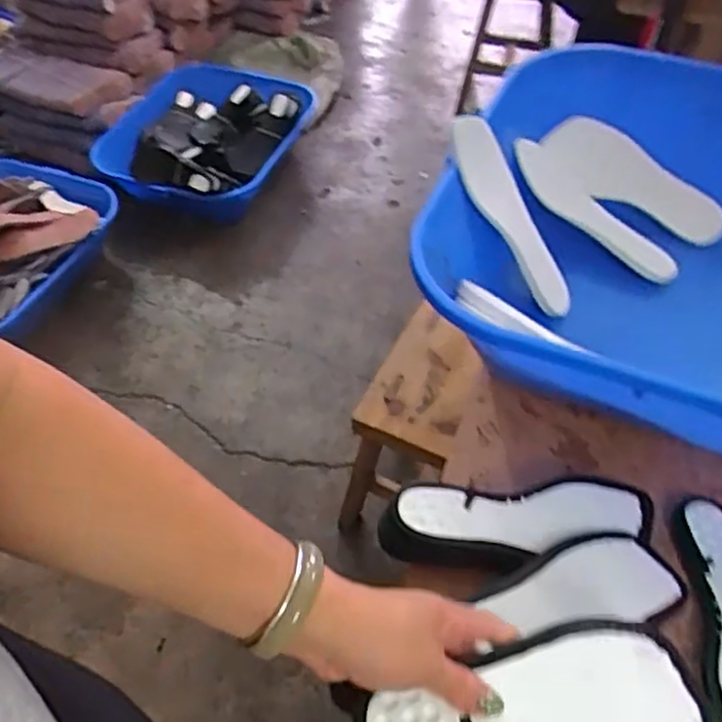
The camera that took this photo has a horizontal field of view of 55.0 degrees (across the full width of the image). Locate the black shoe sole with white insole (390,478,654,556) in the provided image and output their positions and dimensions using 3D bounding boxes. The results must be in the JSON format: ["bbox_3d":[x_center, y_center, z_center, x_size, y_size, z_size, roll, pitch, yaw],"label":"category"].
[{"bbox_3d":[0.149,0.144,0.622,0.227,0.043,0.063,-3,51,-1],"label":"black shoe sole with white insole"}]

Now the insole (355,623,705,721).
[{"bbox_3d":[0.108,0.216,0.440,0.216,0.020,0.074,-5,51,-6],"label":"insole"}]

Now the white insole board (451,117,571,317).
[{"bbox_3d":[0.162,-0.149,0.754,0.054,0.237,0.014,-30,17,2],"label":"white insole board"}]

